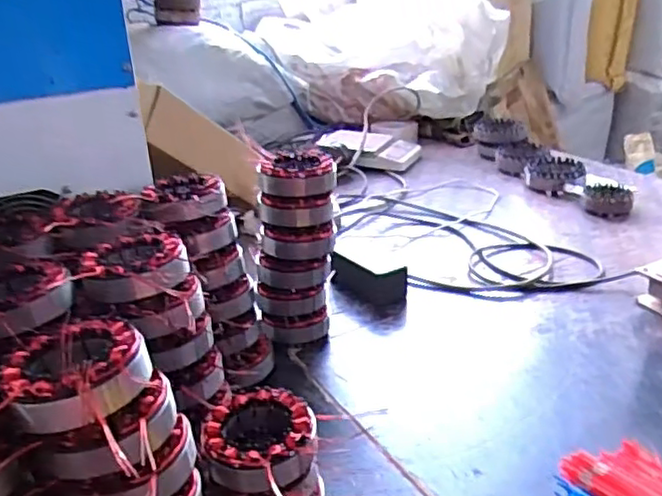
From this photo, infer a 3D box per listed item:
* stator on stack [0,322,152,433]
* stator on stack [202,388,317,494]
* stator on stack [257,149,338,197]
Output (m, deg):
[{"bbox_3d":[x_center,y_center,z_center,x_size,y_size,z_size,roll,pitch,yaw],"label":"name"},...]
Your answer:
[{"bbox_3d":[-0.159,0.083,0.422,0.086,0.043,0.095,-12,25,-20],"label":"stator on stack"},{"bbox_3d":[-0.054,0.153,0.524,0.094,0.034,0.084,15,29,35],"label":"stator on stack"},{"bbox_3d":[-0.041,-0.087,0.776,0.090,0.033,0.073,-3,23,-2],"label":"stator on stack"}]

